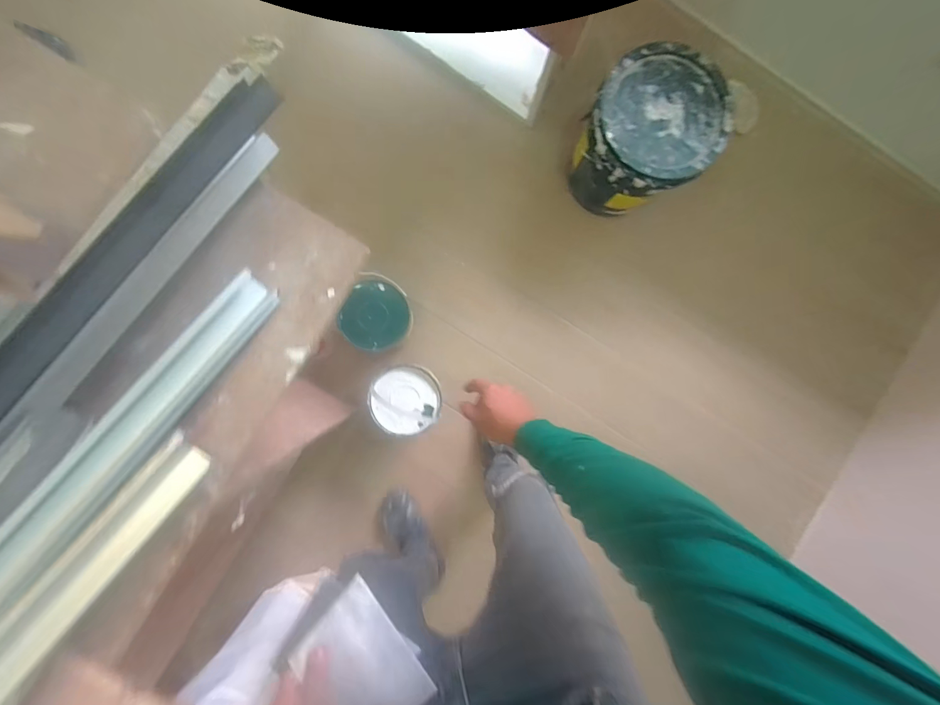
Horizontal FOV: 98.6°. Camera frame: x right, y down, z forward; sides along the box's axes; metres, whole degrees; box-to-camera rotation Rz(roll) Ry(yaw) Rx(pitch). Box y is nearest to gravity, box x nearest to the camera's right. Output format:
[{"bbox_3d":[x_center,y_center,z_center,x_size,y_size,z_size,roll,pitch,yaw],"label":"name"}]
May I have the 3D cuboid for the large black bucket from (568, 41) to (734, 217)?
[{"bbox_3d":[0.410,-0.511,1.009,0.275,0.316,0.264,0,90,-3],"label":"large black bucket"}]

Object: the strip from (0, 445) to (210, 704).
[{"bbox_3d":[-0.369,0.252,0.324,0.034,0.014,0.399,35,68,-3],"label":"strip"}]

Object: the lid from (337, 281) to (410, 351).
[{"bbox_3d":[-0.229,-0.087,0.976,0.158,0.021,0.160,-3,101,-14],"label":"lid"}]

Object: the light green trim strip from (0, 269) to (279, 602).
[{"bbox_3d":[-0.411,0.221,0.306,0.052,0.014,0.738,47,67,-33],"label":"light green trim strip"}]

